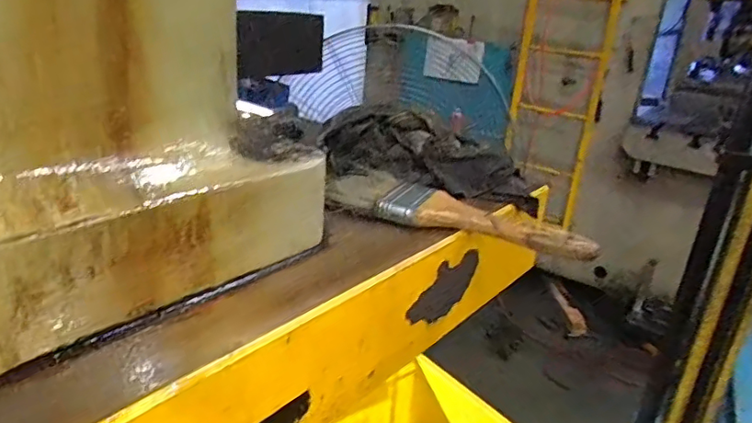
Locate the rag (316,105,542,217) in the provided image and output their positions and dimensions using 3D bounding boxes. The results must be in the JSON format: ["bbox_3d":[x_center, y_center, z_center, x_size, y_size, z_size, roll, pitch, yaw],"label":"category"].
[{"bbox_3d":[0.041,-0.055,0.513,0.211,0.057,0.086,11,22,16],"label":"rag"}]

